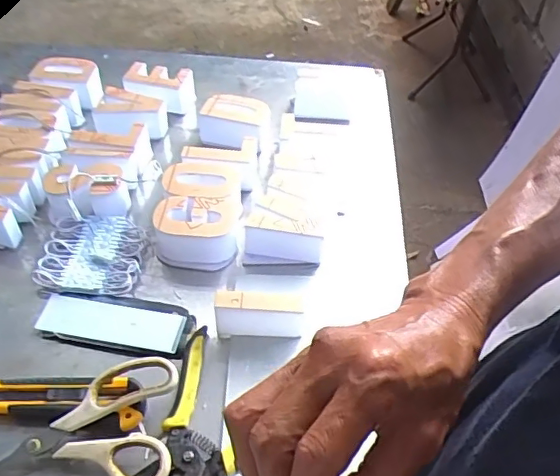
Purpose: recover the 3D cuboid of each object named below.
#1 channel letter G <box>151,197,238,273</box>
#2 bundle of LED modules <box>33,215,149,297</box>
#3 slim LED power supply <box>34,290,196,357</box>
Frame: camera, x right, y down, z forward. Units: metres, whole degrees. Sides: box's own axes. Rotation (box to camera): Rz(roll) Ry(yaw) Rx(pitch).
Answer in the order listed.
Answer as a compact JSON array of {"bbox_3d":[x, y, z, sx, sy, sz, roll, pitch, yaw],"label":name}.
[{"bbox_3d":[-0.089,-0.005,0.593,0.084,0.050,0.062,0,46,-3],"label":"channel letter G"},{"bbox_3d":[-0.195,0.018,0.586,0.099,0.021,0.098,1,46,-2],"label":"bundle of LED modules"},{"bbox_3d":[-0.158,0.080,0.534,0.147,0.013,0.053,8,46,4],"label":"slim LED power supply"}]

